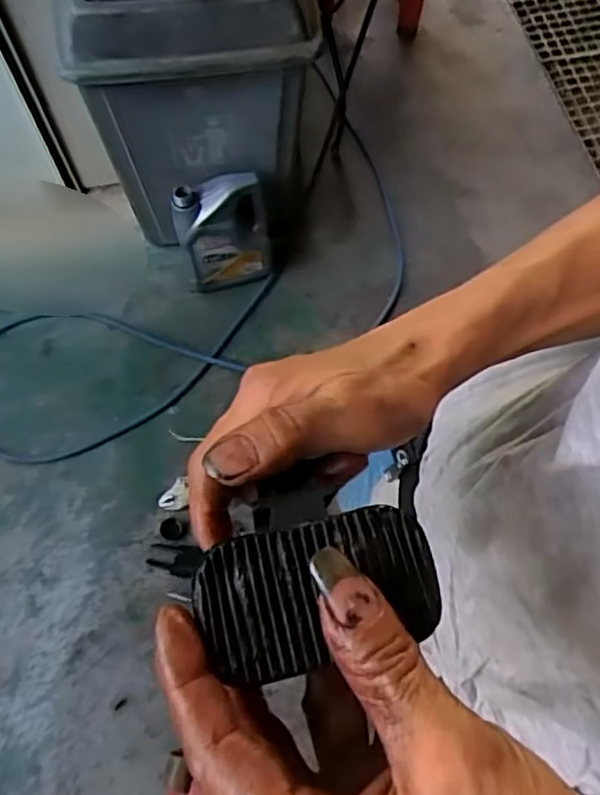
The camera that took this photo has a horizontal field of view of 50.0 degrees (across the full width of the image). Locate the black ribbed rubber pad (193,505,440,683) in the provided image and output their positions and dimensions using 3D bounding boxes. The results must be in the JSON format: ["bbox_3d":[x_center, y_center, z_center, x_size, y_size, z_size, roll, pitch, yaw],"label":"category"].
[{"bbox_3d":[0.006,0.064,0.215,0.079,0.009,0.044,-12,66,-6],"label":"black ribbed rubber pad"}]

